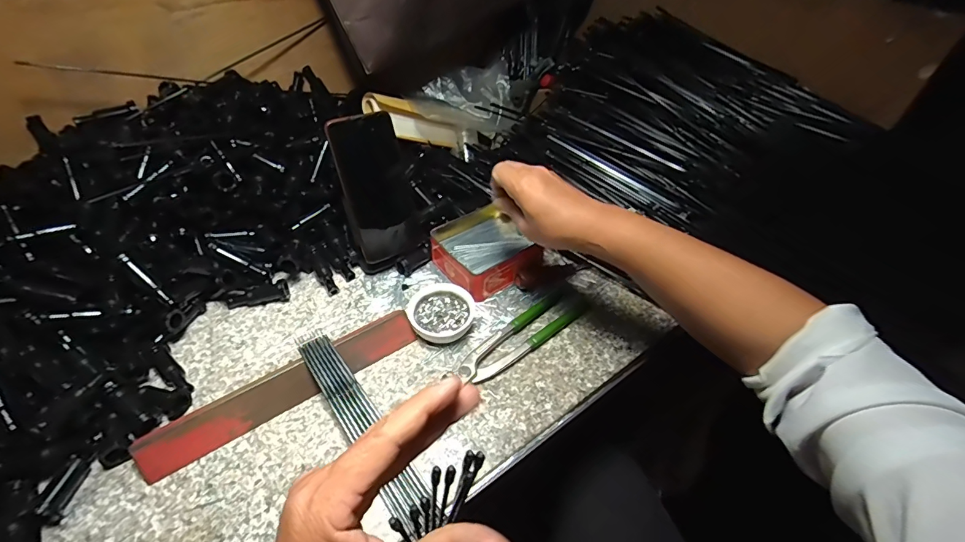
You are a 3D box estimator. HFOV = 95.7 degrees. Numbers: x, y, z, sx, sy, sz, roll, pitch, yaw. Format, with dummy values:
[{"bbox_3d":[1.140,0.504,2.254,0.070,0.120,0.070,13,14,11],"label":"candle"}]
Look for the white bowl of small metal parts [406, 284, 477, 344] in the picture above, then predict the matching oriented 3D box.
[{"bbox_3d":[-0.046,0.047,0.492,0.073,0.024,0.066,-11,47,-13],"label":"white bowl of small metal parts"}]

